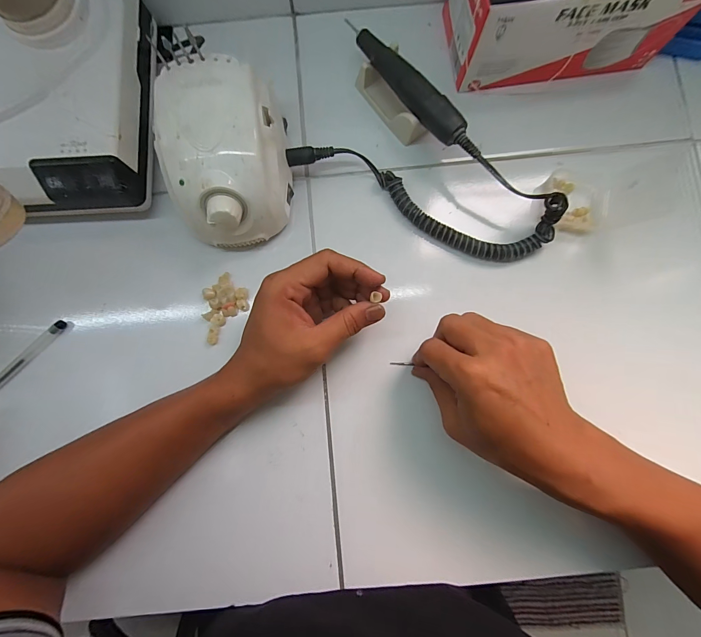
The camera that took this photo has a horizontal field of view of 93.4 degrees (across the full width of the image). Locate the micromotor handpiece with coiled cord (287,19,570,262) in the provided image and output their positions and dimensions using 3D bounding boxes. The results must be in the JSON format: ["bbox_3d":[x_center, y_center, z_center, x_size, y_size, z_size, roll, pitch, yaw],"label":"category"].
[{"bbox_3d":[0.085,-0.161,0.323,0.268,0.049,0.136,31,85,4],"label":"micromotor handpiece with coiled cord"}]

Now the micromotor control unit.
[{"bbox_3d":[-0.108,-0.143,0.307,0.097,0.084,0.132,-7,83,0],"label":"micromotor control unit"}]

